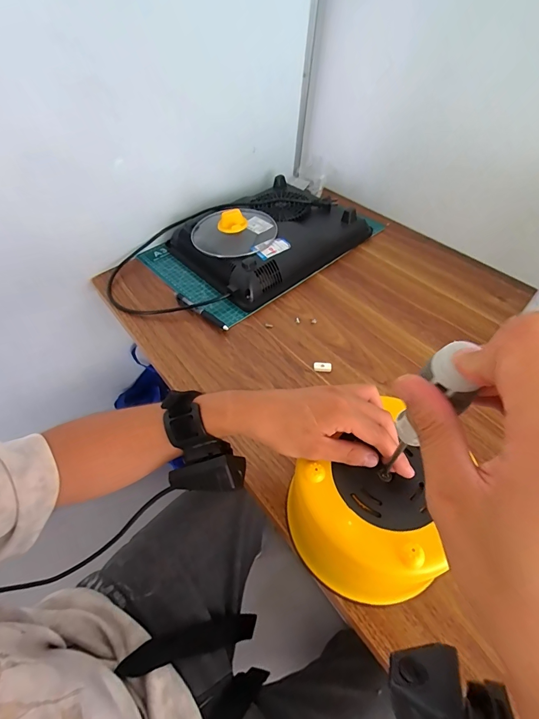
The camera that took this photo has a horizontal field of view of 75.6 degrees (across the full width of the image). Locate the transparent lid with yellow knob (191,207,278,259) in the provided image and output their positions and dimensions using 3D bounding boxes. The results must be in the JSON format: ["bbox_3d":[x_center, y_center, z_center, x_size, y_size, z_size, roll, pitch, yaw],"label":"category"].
[{"bbox_3d":[-0.065,-0.257,0.655,0.157,0.044,0.159,-1,50,1],"label":"transparent lid with yellow knob"}]

